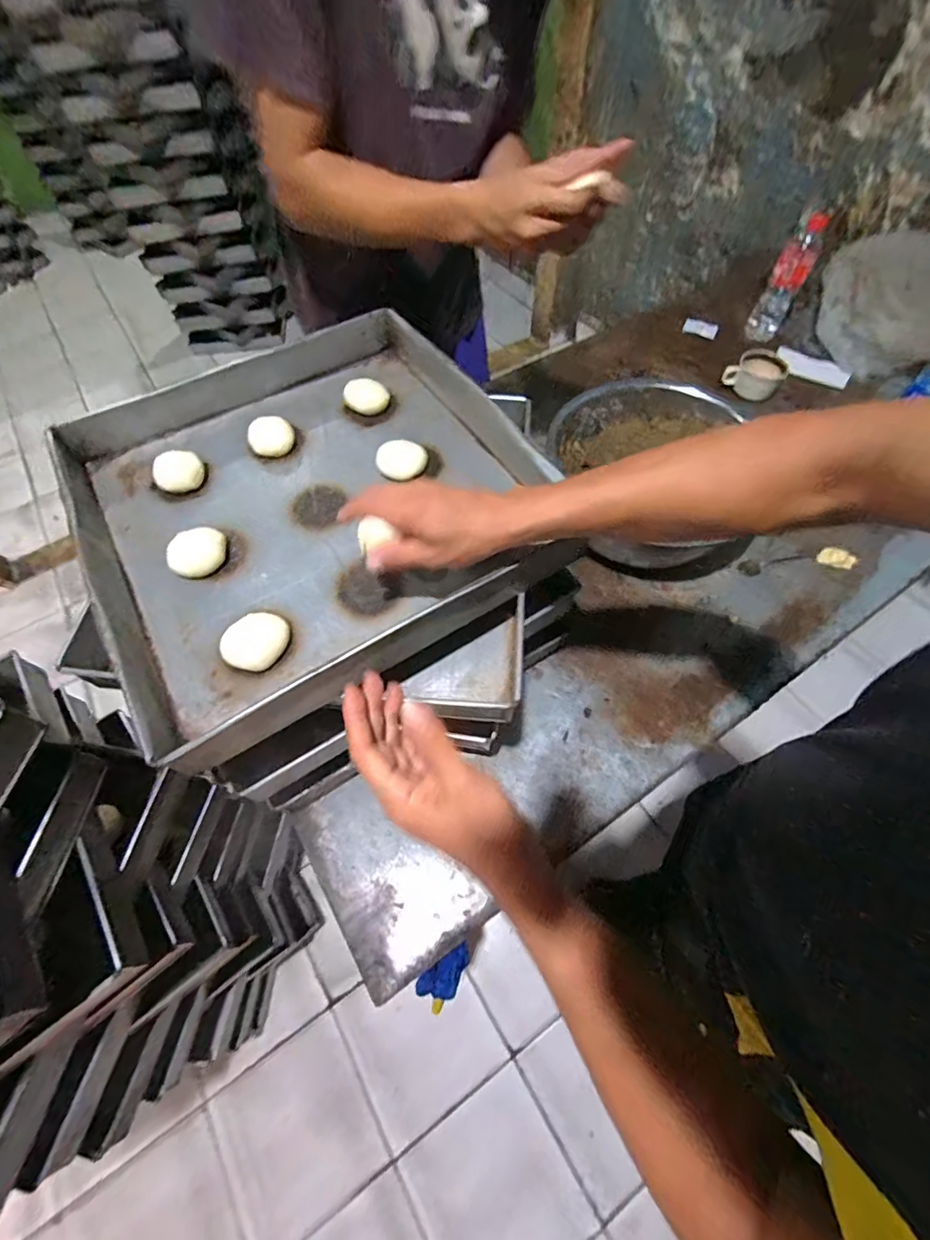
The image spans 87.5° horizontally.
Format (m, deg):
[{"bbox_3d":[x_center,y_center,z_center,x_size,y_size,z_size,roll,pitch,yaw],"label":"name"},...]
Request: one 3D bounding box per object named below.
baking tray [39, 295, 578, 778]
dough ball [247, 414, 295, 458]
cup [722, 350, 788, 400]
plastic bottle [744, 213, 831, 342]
[{"bbox_3d":[-0.181,-0.161,0.566,0.464,0.059,0.520,-28,63,-13],"label":"baking tray"},{"bbox_3d":[-0.246,-0.234,0.615,0.054,0.028,0.044,-23,62,-11],"label":"dough ball"},{"bbox_3d":[0.608,-0.517,1.014,0.106,0.070,0.102,-1,60,2],"label":"cup"},{"bbox_3d":[0.679,-0.717,1.025,0.076,0.225,0.071,25,64,15],"label":"plastic bottle"}]

